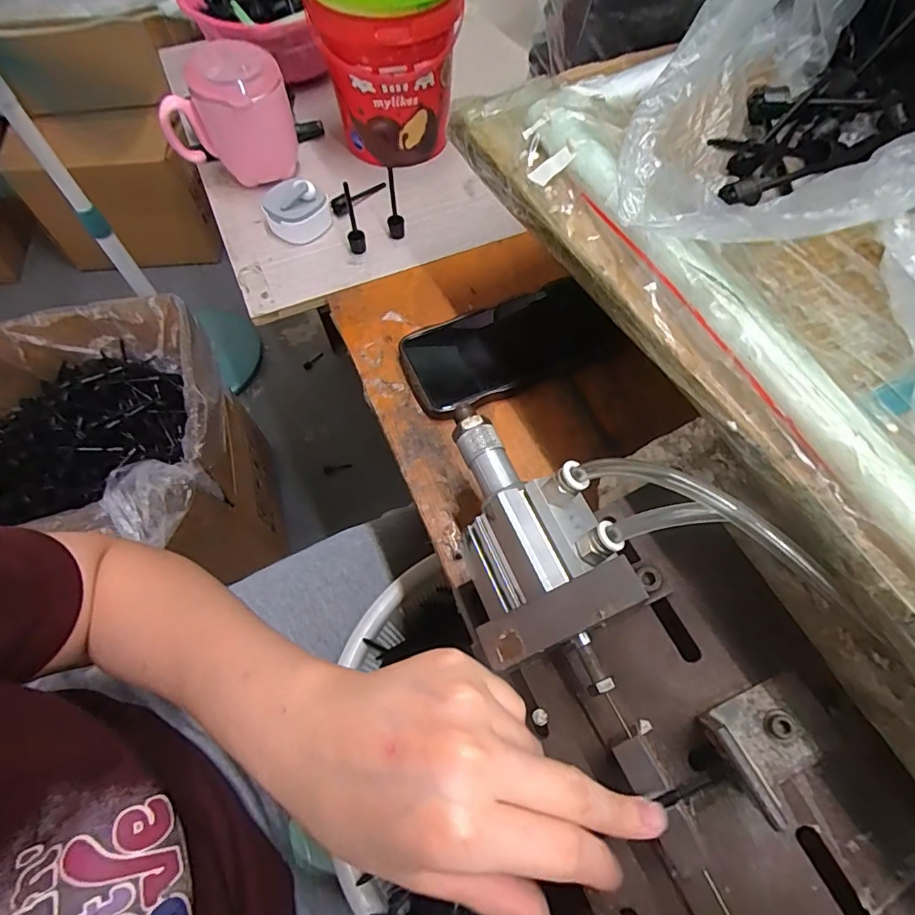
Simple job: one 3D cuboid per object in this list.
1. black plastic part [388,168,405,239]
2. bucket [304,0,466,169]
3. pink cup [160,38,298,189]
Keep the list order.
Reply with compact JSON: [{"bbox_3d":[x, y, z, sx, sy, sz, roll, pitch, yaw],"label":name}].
[{"bbox_3d":[-0.056,-0.222,0.446,0.014,0.058,0.017,-6,62,-2],"label":"black plastic part"},{"bbox_3d":[-0.065,-0.380,0.472,0.124,0.159,0.123,0,62,1],"label":"bucket"},{"bbox_3d":[-0.210,-0.320,0.473,0.113,0.105,0.078,-5,62,-2],"label":"pink cup"}]

